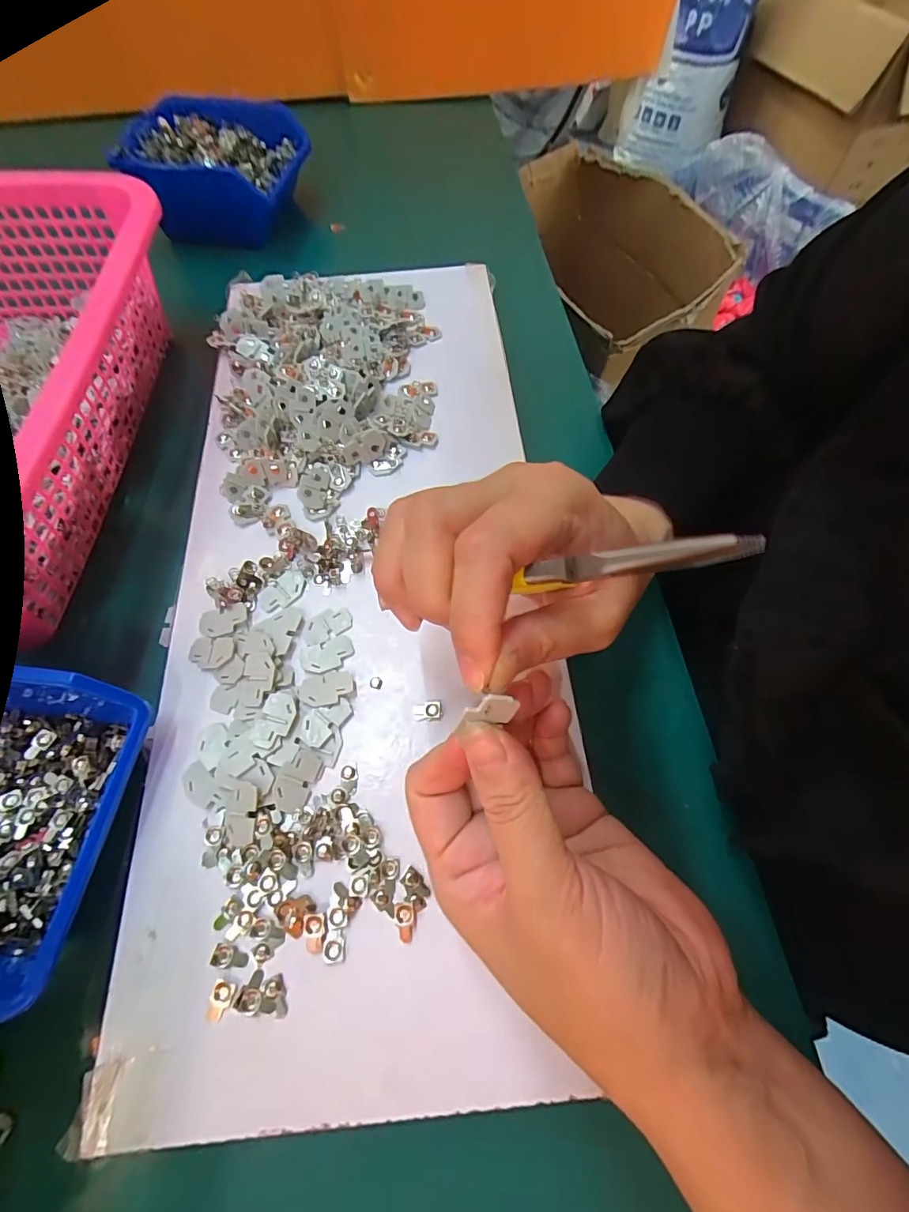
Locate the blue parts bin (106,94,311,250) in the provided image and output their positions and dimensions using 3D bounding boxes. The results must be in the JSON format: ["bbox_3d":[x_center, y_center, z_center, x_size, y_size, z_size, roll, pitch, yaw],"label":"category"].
[{"bbox_3d":[-0.207,-0.388,0.419,0.134,0.058,0.119,11,65,6],"label":"blue parts bin"}]

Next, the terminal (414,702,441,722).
[{"bbox_3d":[-0.013,0.051,0.229,0.013,0.004,0.010,-1,64,1],"label":"terminal"}]

